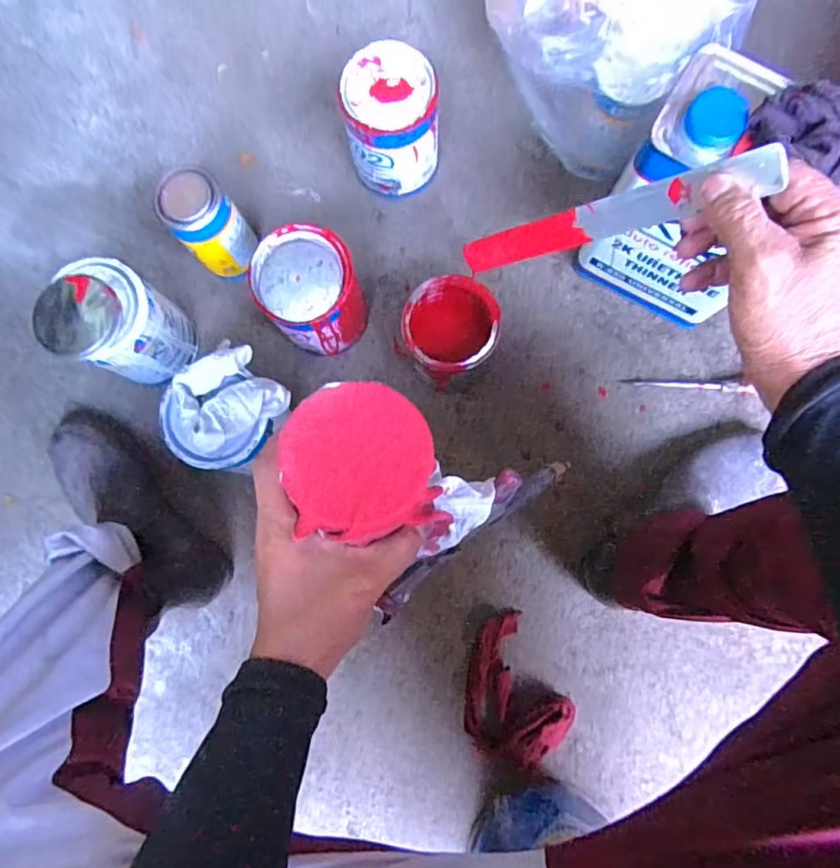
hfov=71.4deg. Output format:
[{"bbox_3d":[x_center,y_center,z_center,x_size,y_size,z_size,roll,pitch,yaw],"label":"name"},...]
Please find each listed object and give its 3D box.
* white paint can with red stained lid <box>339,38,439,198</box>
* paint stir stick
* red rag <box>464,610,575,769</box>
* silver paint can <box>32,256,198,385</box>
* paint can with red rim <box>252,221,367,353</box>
[{"bbox_3d":[-0.030,-0.345,0.664,0.094,0.136,0.100,0,83,2],"label":"white paint can with red stained lid"},{"bbox_3d":[0.114,-0.140,0.391,0.008,0.235,0.025,-39,113,-29],"label":"paint stir stick"},{"bbox_3d":[0.096,0.285,0.644,0.110,0.031,0.151,-24,82,-1],"label":"red rag"},{"bbox_3d":[-0.323,-0.115,0.649,0.102,0.153,0.101,0,83,2],"label":"silver paint can"},{"bbox_3d":[-0.116,-0.151,0.636,0.099,0.150,0.098,0,83,2],"label":"paint can with red rim"}]

